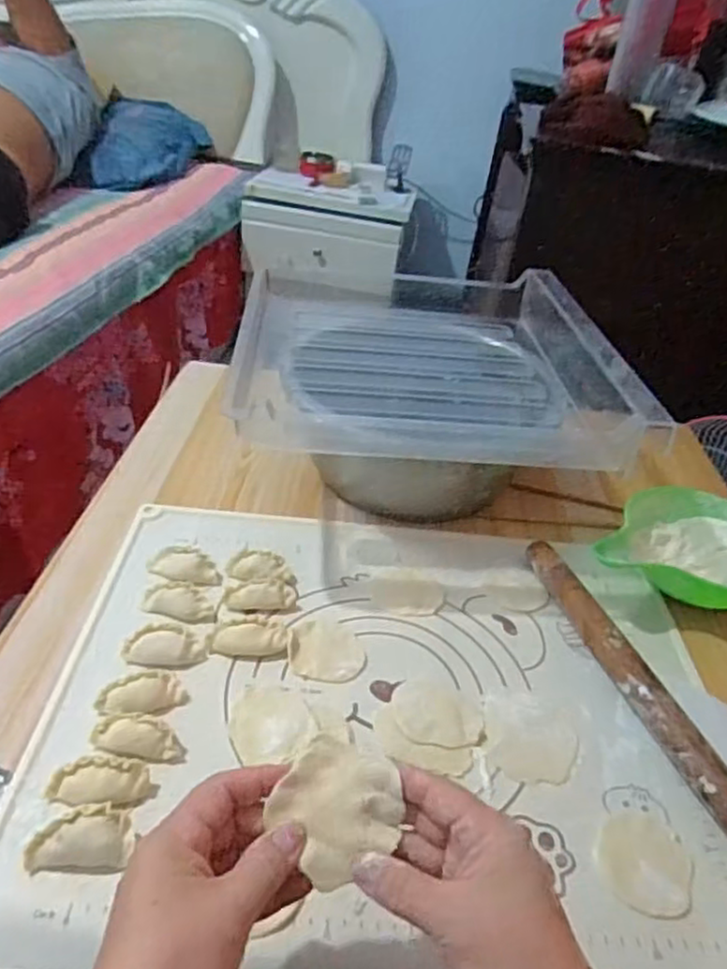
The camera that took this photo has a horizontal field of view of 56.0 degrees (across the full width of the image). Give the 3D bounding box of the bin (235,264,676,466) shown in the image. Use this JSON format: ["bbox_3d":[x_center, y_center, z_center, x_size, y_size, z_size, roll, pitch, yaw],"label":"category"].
[{"bbox_3d":[0.061,-0.137,0.703,0.347,0.074,0.362,5,37,-5],"label":"bin"}]

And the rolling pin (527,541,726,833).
[{"bbox_3d":[0.206,0.144,0.549,0.025,0.032,0.278,-6,39,-19],"label":"rolling pin"}]

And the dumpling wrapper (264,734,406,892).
[{"bbox_3d":[-0.012,0.158,0.338,0.059,0.011,0.060,-35,74,-23],"label":"dumpling wrapper"}]

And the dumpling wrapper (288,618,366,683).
[{"bbox_3d":[-0.029,0.129,0.544,0.058,0.009,0.062,0,37,-12],"label":"dumpling wrapper"}]

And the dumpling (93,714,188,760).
[{"bbox_3d":[-0.151,0.171,0.459,0.060,0.018,0.027,13,37,6],"label":"dumpling"}]

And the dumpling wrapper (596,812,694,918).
[{"bbox_3d":[0.179,0.238,0.435,0.057,0.005,0.064,22,38,17],"label":"dumpling wrapper"}]

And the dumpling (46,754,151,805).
[{"bbox_3d":[-0.166,0.187,0.431,0.059,0.019,0.024,5,37,-6],"label":"dumpling"}]

